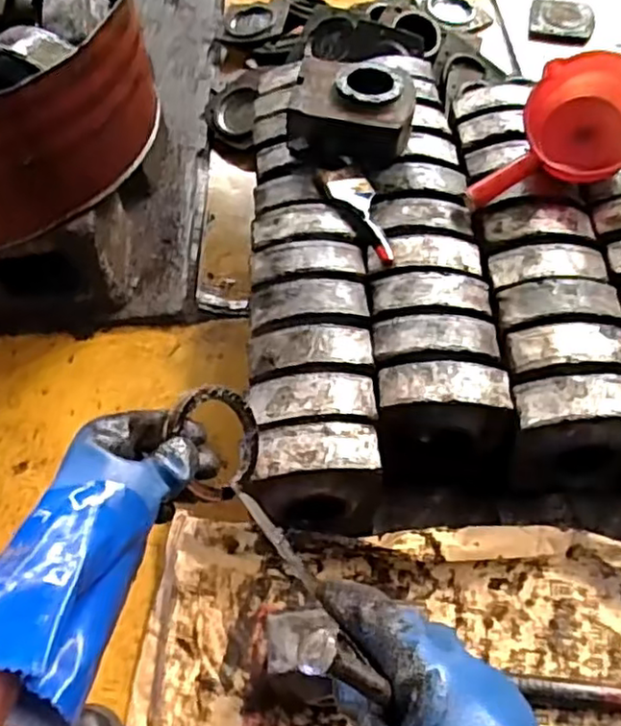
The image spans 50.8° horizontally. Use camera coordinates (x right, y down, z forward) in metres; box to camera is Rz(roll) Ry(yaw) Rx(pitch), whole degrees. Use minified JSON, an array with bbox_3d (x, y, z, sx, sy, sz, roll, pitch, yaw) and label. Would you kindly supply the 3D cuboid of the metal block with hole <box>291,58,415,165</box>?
[{"bbox_3d":[0.066,-0.387,1.003,0.181,0.094,0.131,9,57,8],"label":"metal block with hole"}]

